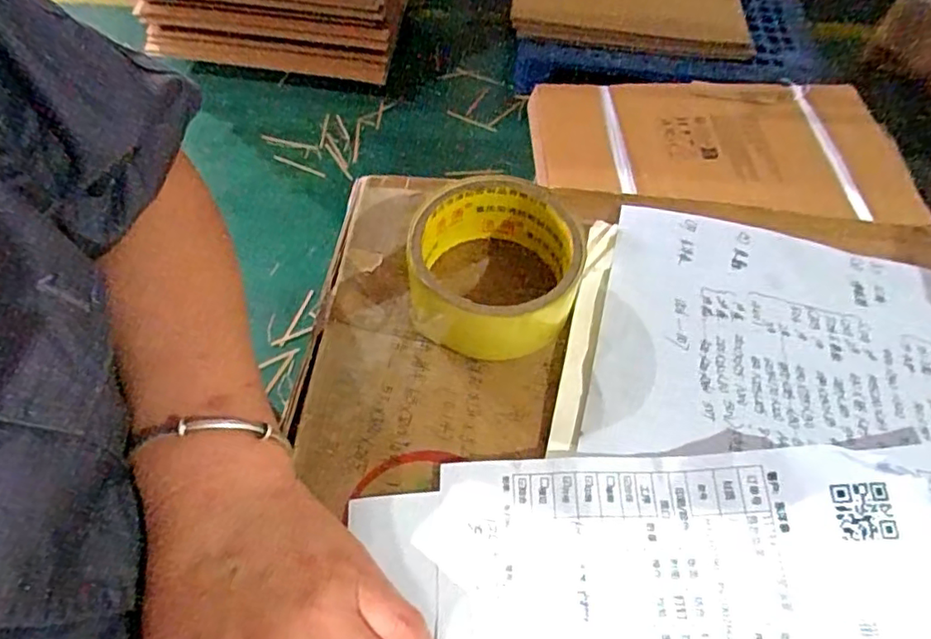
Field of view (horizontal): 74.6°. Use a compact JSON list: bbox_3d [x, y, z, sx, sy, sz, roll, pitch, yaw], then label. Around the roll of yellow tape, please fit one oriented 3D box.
[{"bbox_3d":[0.015,-0.027,0.329,0.090,0.051,0.087,1,57,-2],"label":"roll of yellow tape"}]

